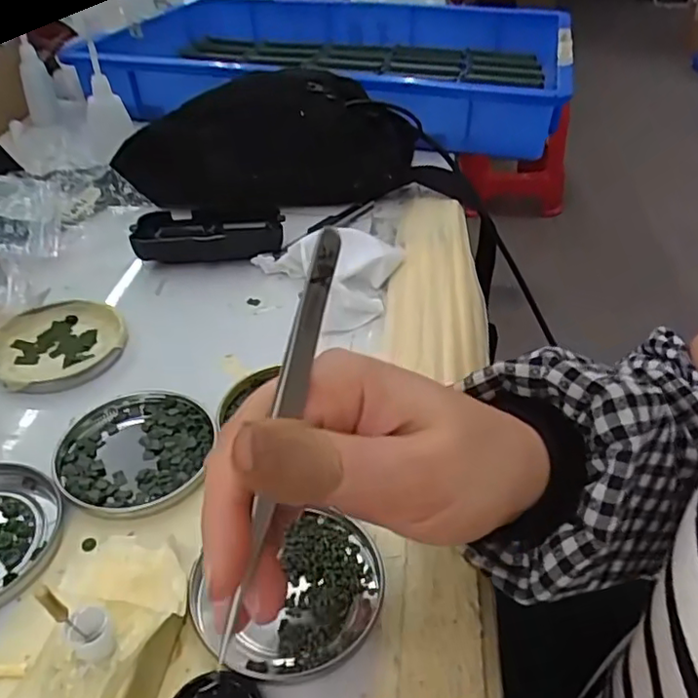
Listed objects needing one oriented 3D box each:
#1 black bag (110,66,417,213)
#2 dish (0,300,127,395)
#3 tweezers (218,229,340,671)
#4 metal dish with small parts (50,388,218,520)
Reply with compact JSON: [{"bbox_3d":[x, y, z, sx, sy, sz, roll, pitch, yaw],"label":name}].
[{"bbox_3d":[-0.066,-0.184,0.534,0.250,0.096,0.105,-8,41,-12],"label":"black bag"},{"bbox_3d":[-0.182,-0.003,0.384,0.078,0.011,0.077,1,40,-1],"label":"dish"},{"bbox_3d":[-0.021,0.025,0.184,0.007,0.010,0.129,12,82,12],"label":"tweezers"},{"bbox_3d":[-0.110,0.052,0.317,0.078,0.008,0.078,1,40,-1],"label":"metal dish with small parts"}]

